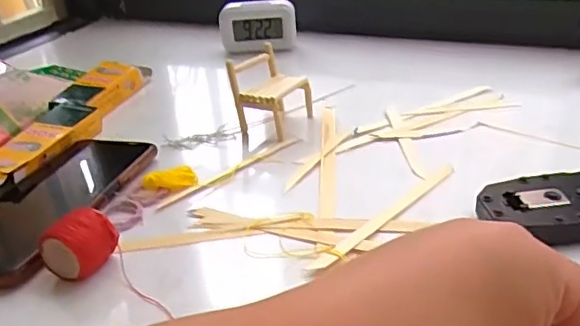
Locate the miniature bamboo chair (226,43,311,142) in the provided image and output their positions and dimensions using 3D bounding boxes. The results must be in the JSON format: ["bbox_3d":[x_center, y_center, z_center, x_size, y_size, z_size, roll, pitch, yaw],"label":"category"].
[{"bbox_3d":[-0.015,-0.062,0.482,0.047,0.055,0.059,12,34,28],"label":"miniature bamboo chair"}]

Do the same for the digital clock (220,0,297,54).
[{"bbox_3d":[-0.035,-0.156,0.659,0.082,0.053,0.027,-2,30,6],"label":"digital clock"}]

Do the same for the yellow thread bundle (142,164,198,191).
[{"bbox_3d":[-0.084,0.010,0.411,0.041,0.015,0.008,-8,25,-41],"label":"yellow thread bundle"}]

